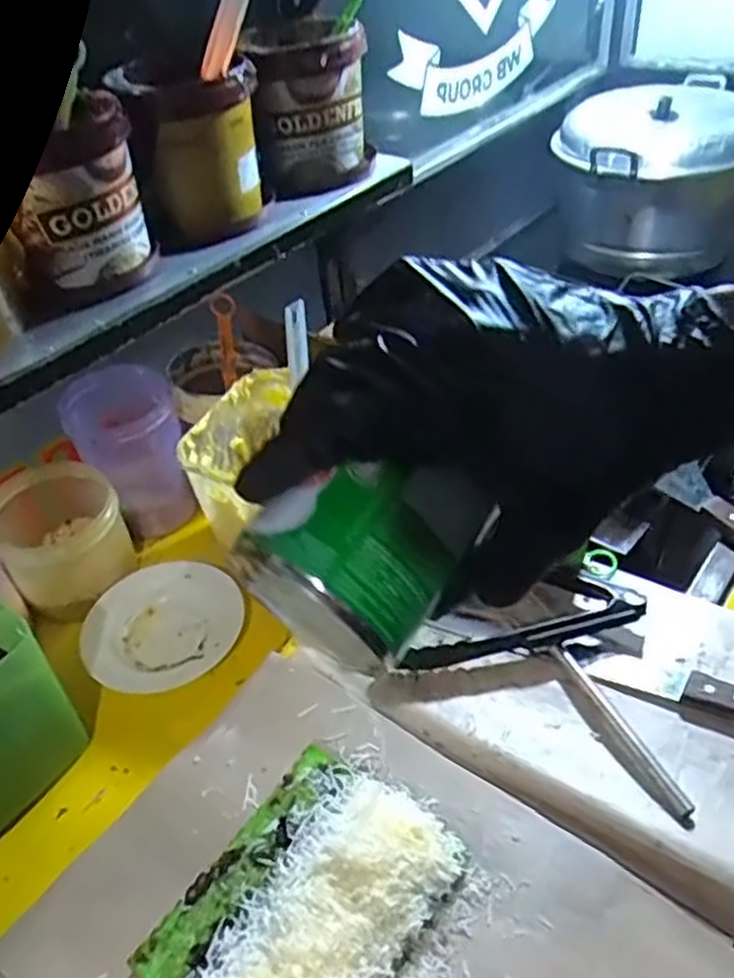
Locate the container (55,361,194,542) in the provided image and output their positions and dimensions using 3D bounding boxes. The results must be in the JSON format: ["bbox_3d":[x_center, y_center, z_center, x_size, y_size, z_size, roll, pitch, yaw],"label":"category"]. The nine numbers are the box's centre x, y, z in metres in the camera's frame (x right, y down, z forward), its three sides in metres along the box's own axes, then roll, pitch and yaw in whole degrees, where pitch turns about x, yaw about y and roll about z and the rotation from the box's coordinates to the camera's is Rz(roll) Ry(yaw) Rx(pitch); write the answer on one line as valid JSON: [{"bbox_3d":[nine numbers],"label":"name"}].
[{"bbox_3d":[-0.248,-0.038,0.791,0.105,0.161,0.104,-1,44,1],"label":"container"}]

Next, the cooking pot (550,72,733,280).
[{"bbox_3d":[0.456,-0.518,1.211,0.278,0.212,0.318,3,45,6],"label":"cooking pot"}]

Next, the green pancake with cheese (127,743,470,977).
[{"bbox_3d":[-0.040,0.267,0.479,0.142,0.035,0.191,27,52,27],"label":"green pancake with cheese"}]

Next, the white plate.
[{"bbox_3d":[-0.191,0.126,0.699,0.129,0.028,0.154,12,46,14],"label":"white plate"}]

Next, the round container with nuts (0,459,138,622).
[{"bbox_3d":[-0.307,0.044,0.742,0.118,0.092,0.136,-29,50,-24],"label":"round container with nuts"}]

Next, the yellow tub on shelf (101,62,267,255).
[{"bbox_3d":[-0.160,-0.314,0.680,0.114,0.137,0.121,-18,47,-15],"label":"yellow tub on shelf"}]

